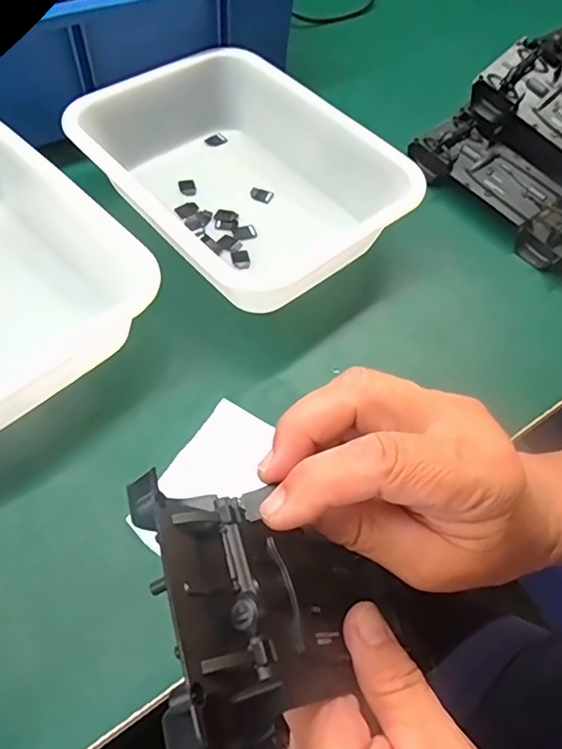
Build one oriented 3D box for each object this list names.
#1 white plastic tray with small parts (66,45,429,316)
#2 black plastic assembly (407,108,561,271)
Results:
[{"bbox_3d":[-0.034,-0.155,0.437,0.182,0.065,0.245,-36,67,-23],"label":"white plastic tray with small parts"},{"bbox_3d":[0.201,-0.157,0.470,0.074,0.026,0.195,-34,66,-22],"label":"black plastic assembly"}]

